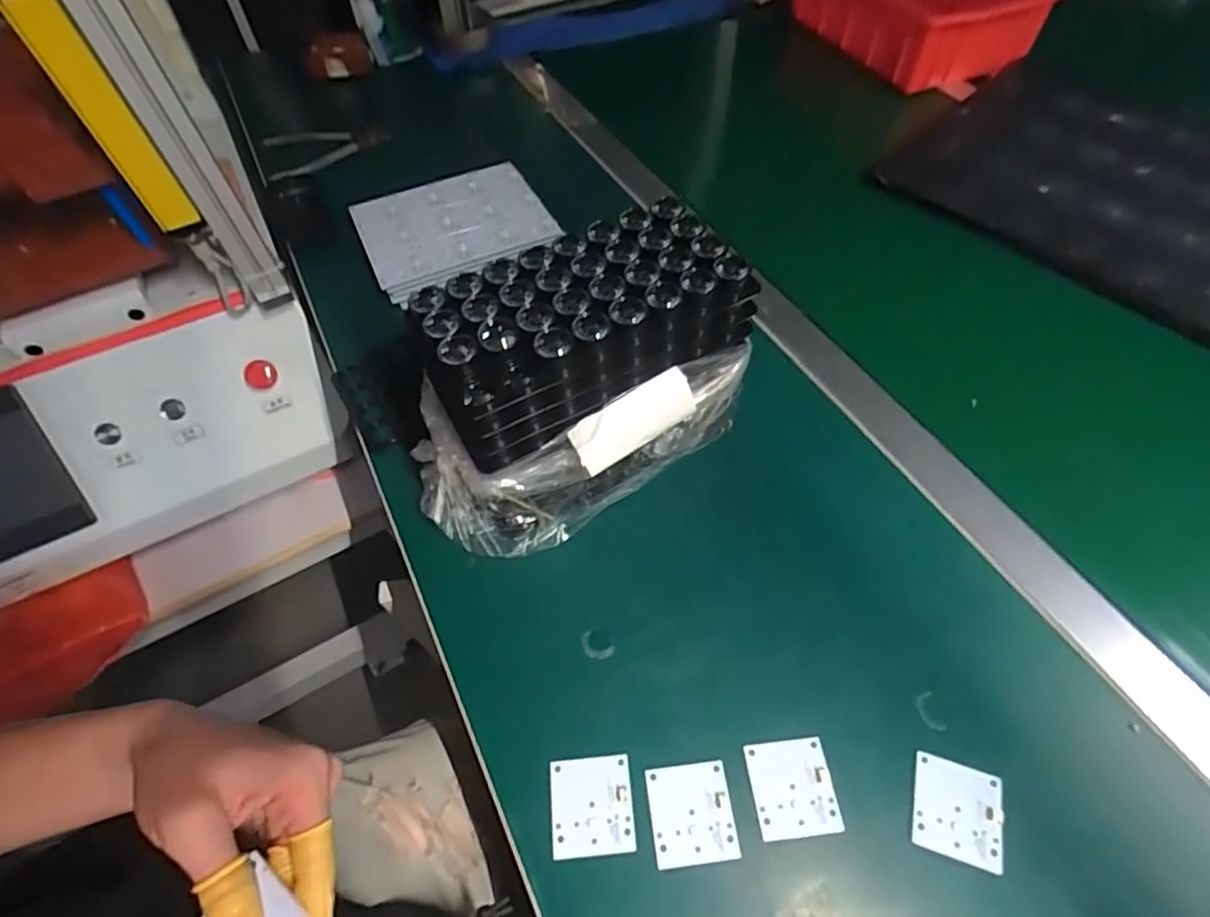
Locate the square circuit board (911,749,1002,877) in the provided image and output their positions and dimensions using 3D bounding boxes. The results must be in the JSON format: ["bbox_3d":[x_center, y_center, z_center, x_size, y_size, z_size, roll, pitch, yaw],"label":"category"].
[{"bbox_3d":[0.192,0.191,0.333,0.044,0.004,0.048,14,59,13],"label":"square circuit board"}]

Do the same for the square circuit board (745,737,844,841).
[{"bbox_3d":[0.104,0.181,0.339,0.044,0.004,0.047,-8,56,-1],"label":"square circuit board"}]

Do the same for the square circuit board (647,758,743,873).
[{"bbox_3d":[0.047,0.193,0.334,0.044,0.004,0.047,-8,56,-1],"label":"square circuit board"}]

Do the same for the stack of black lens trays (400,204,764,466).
[{"bbox_3d":[-0.015,-0.083,0.377,0.191,0.077,0.094,-25,58,-15],"label":"stack of black lens trays"}]

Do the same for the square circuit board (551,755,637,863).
[{"bbox_3d":[-0.007,0.191,0.338,0.044,0.004,0.047,-6,56,0],"label":"square circuit board"}]

